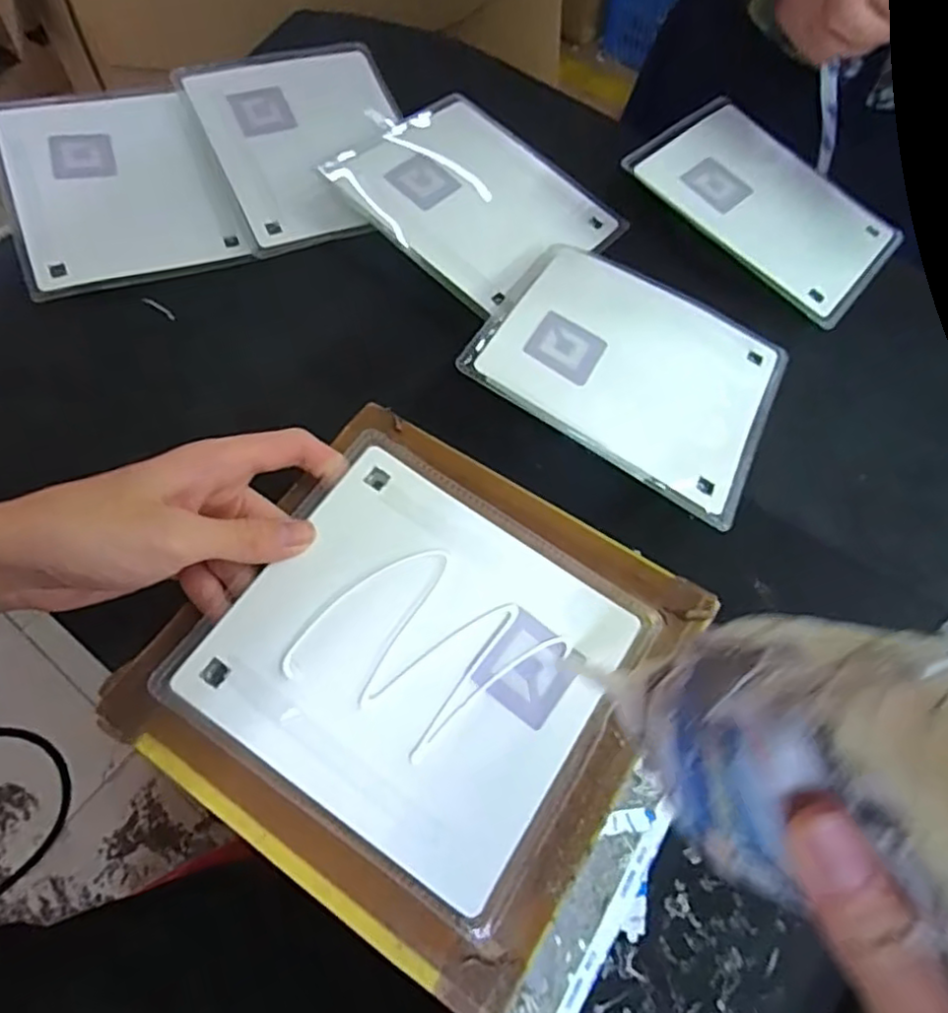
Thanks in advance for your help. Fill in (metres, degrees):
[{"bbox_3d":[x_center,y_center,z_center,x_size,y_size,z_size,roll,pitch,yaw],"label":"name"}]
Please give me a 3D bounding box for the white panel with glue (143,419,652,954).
[{"bbox_3d":[-0.023,0.066,0.294,0.168,0.014,0.156,31,68,13],"label":"white panel with glue"}]

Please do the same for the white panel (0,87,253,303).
[{"bbox_3d":[-0.261,-0.235,0.478,0.144,0.010,0.170,-19,80,-16],"label":"white panel"}]

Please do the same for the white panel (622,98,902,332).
[{"bbox_3d":[0.206,-0.212,0.459,0.172,0.008,0.148,43,61,9],"label":"white panel"}]

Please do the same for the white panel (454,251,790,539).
[{"bbox_3d":[0.098,-0.086,0.397,0.173,0.009,0.150,31,60,1],"label":"white panel"}]

